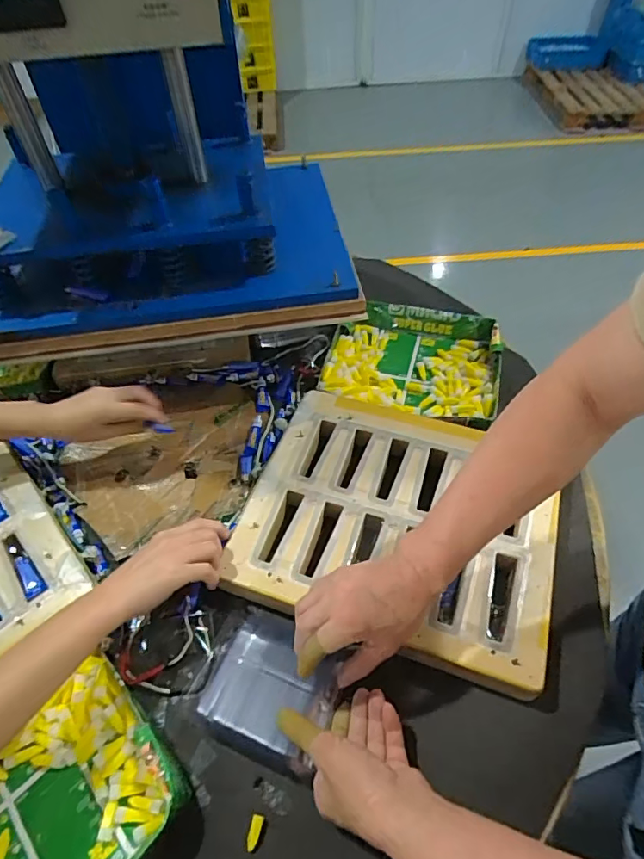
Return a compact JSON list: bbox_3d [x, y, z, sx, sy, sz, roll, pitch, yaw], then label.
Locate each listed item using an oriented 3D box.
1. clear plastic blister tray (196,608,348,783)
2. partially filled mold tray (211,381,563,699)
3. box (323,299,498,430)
[{"bbox_3d":[-0.046,0.245,0.476,0.120,0.027,0.122,18,54,16],"label":"clear plastic blister tray"},{"bbox_3d":[0.088,0.100,0.583,0.346,0.034,0.290,15,53,14],"label":"partially filled mold tray"},{"bbox_3d":[0.139,-0.102,0.758,0.252,0.047,0.222,11,52,11],"label":"box"}]

